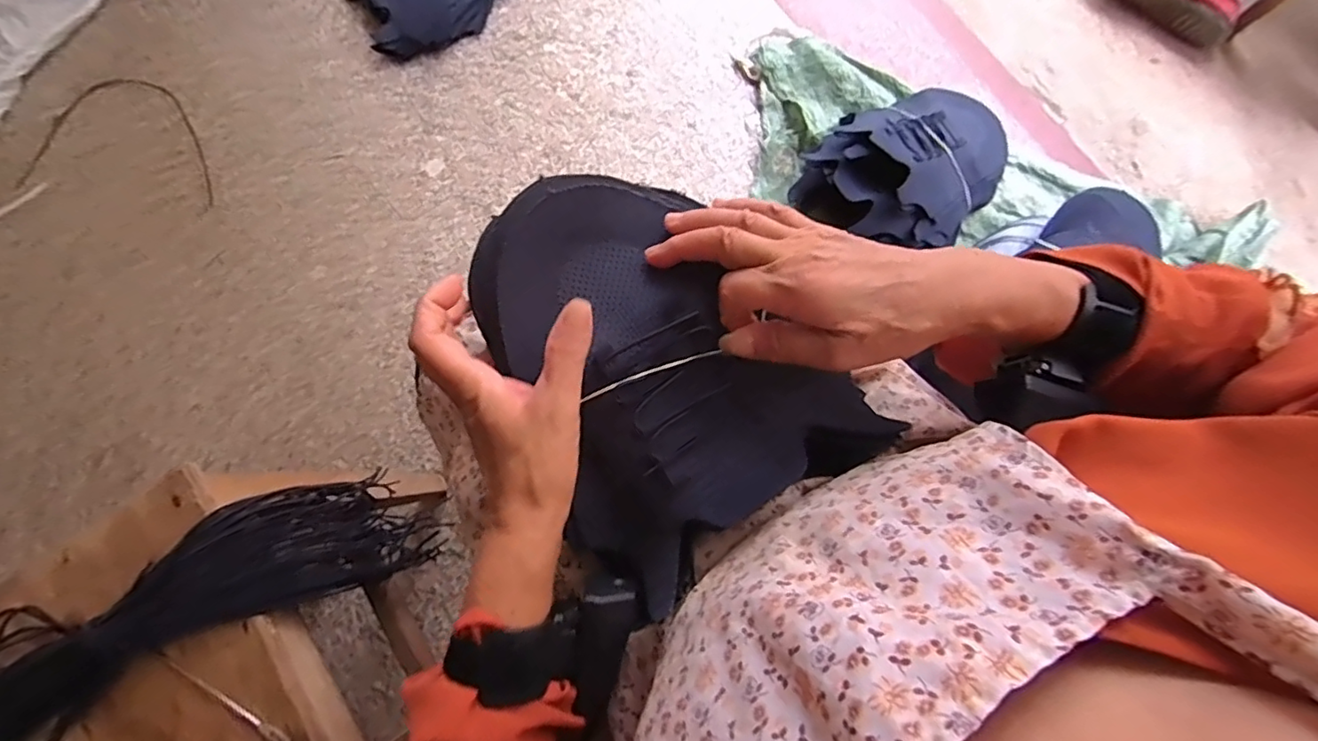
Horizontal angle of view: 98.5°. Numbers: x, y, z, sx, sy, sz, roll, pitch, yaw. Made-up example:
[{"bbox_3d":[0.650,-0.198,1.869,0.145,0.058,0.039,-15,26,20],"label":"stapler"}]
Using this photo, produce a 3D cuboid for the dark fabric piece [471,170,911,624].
[{"bbox_3d":[-0.007,-0.001,0.348,0.191,0.054,0.243,-36,80,-6],"label":"dark fabric piece"}]

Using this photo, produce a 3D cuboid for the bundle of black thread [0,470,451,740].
[{"bbox_3d":[-0.384,0.205,0.515,0.264,0.208,0.118,-33,79,-1],"label":"bundle of black thread"}]

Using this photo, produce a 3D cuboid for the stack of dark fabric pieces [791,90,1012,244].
[{"bbox_3d":[0.361,-0.302,0.821,0.239,0.110,0.279,37,85,10],"label":"stack of dark fabric pieces"}]

